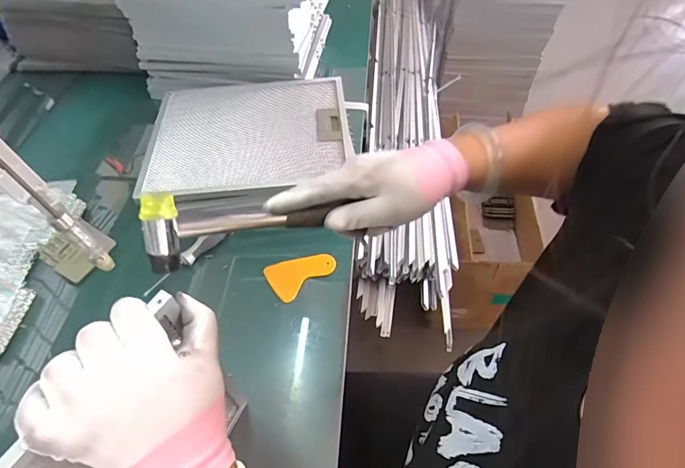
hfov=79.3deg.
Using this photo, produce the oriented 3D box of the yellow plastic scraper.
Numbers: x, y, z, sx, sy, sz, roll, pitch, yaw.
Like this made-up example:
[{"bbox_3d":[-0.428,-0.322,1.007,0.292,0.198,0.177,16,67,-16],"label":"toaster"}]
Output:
[{"bbox_3d":[-0.062,0.055,0.627,0.100,0.008,0.067,-28,56,-17],"label":"yellow plastic scraper"}]

